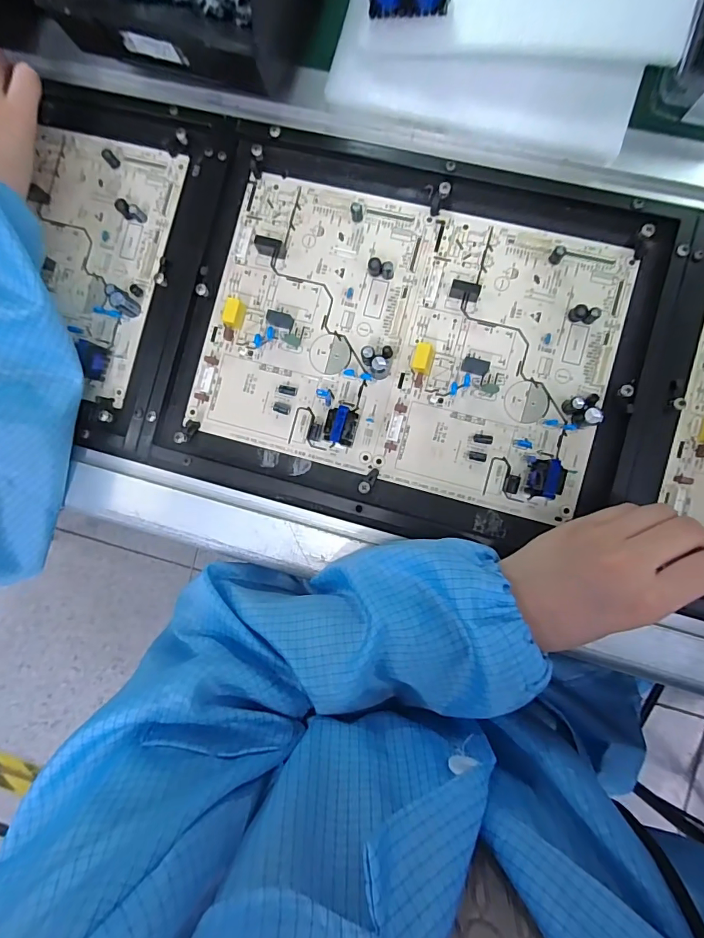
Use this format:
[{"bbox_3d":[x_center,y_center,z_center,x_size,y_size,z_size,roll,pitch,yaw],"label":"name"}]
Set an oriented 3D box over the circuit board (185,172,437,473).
[{"bbox_3d":[-0.031,-0.109,0.331,0.145,0.023,0.194,14,91,4],"label":"circuit board"}]

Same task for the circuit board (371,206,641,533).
[{"bbox_3d":[0.107,-0.074,0.318,0.142,0.025,0.198,15,91,4],"label":"circuit board"}]

